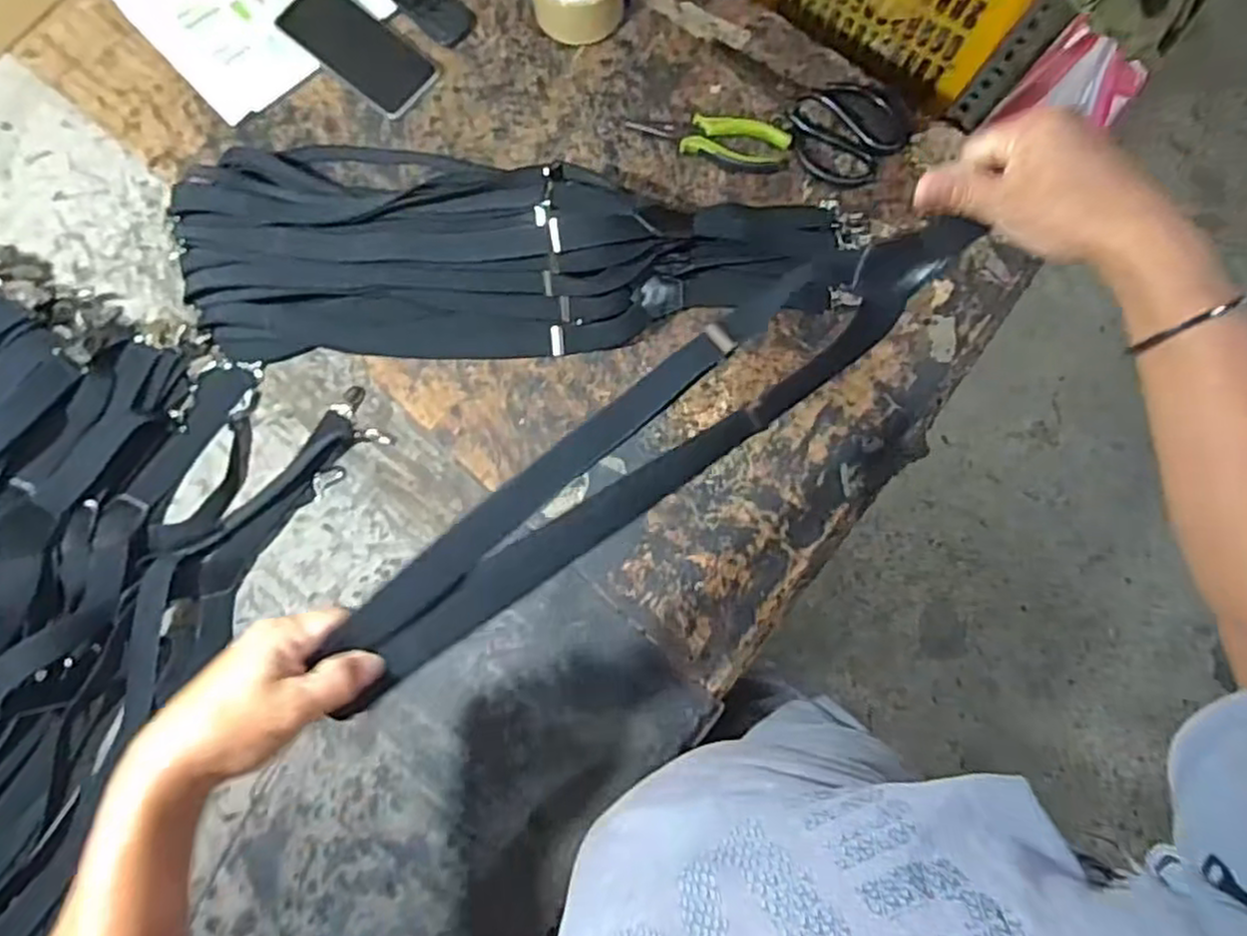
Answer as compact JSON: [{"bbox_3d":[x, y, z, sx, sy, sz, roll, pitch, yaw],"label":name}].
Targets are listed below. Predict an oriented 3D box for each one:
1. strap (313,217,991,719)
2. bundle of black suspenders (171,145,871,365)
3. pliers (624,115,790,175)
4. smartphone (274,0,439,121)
[{"bbox_3d":[0.016,-0.016,0.439,0.432,0.031,0.068,-36,82,1],"label":"strap"},{"bbox_3d":[-0.088,-0.226,0.683,0.603,0.085,0.229,-1,79,-1],"label":"bundle of black suspenders"},{"bbox_3d":[0.087,-0.332,0.738,0.161,0.019,0.058,11,79,1],"label":"pliers"},{"bbox_3d":[-0.279,-0.442,0.763,0.169,0.009,0.076,40,81,6],"label":"smartphone"}]

